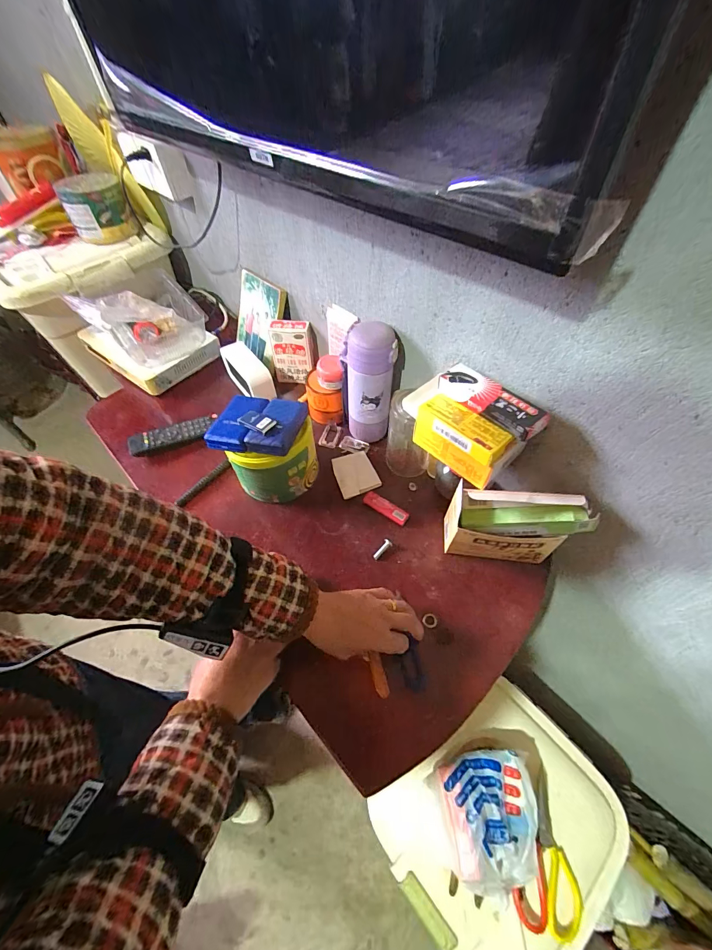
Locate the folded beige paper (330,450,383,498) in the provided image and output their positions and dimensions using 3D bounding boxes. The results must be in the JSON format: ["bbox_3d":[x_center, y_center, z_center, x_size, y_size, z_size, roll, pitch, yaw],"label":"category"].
[{"bbox_3d":[-0.002,-0.003,0.632,0.068,0.012,0.084,-19,57,-11],"label":"folded beige paper"}]

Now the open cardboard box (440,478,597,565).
[{"bbox_3d":[0.210,0.066,0.493,0.158,0.139,0.054,9,56,7],"label":"open cardboard box"}]

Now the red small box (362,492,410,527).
[{"bbox_3d":[0.048,0.054,0.591,0.080,0.010,0.022,29,61,20],"label":"red small box"}]

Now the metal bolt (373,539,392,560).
[{"bbox_3d":[0.040,0.113,0.550,0.014,0.009,0.035,30,62,21],"label":"metal bolt"}]

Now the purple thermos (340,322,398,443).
[{"bbox_3d":[0.023,-0.145,0.608,0.078,0.207,0.067,0,56,2],"label":"purple thermos"}]

